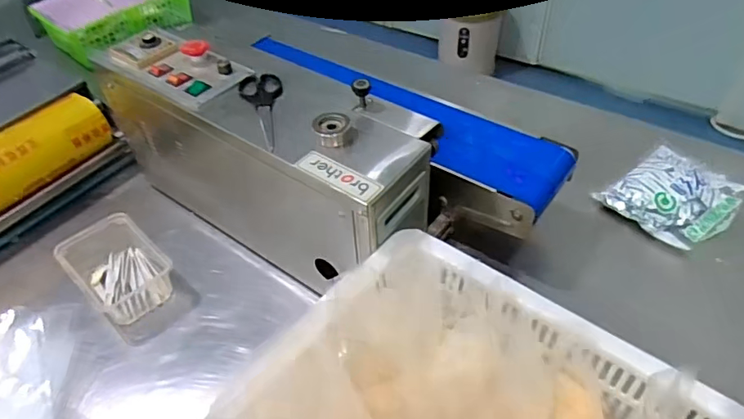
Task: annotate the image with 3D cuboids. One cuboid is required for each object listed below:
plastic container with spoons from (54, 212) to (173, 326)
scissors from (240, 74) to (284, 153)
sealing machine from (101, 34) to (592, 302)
[{"bbox_3d":[-0.389,0.095,0.810,0.158,0.088,0.122,31,56,30],"label":"plastic container with spoons"},{"bbox_3d":[-0.143,-0.129,0.676,0.056,0.006,0.164,-9,46,-4],"label":"scissors"},{"bbox_3d":[-0.066,-0.113,0.809,0.646,0.260,0.341,27,54,27],"label":"sealing machine"}]

